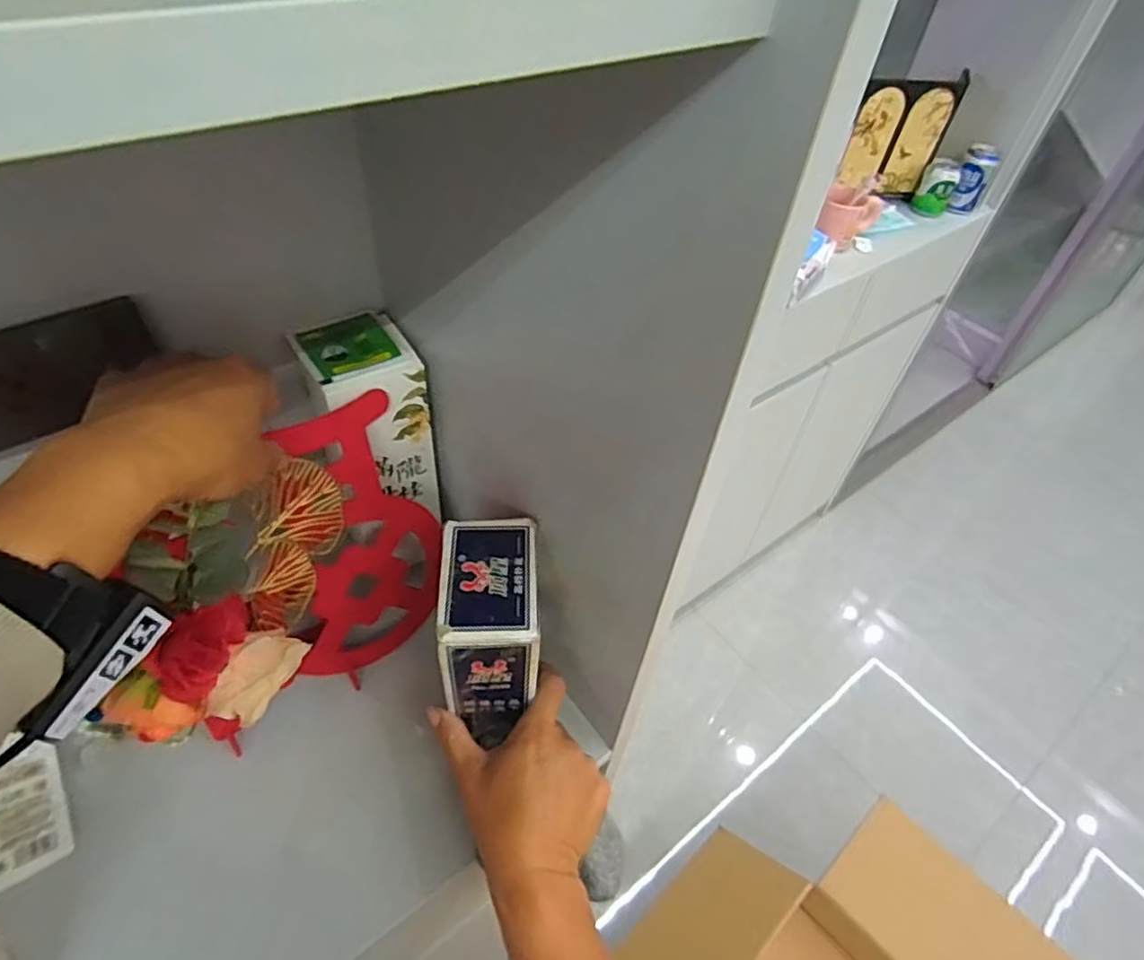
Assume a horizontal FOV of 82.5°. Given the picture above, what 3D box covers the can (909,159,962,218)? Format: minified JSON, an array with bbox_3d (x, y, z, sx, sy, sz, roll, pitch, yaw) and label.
[{"bbox_3d":[0.686,-0.543,1.223,0.058,0.089,0.062,26,51,17],"label":"can"}]

